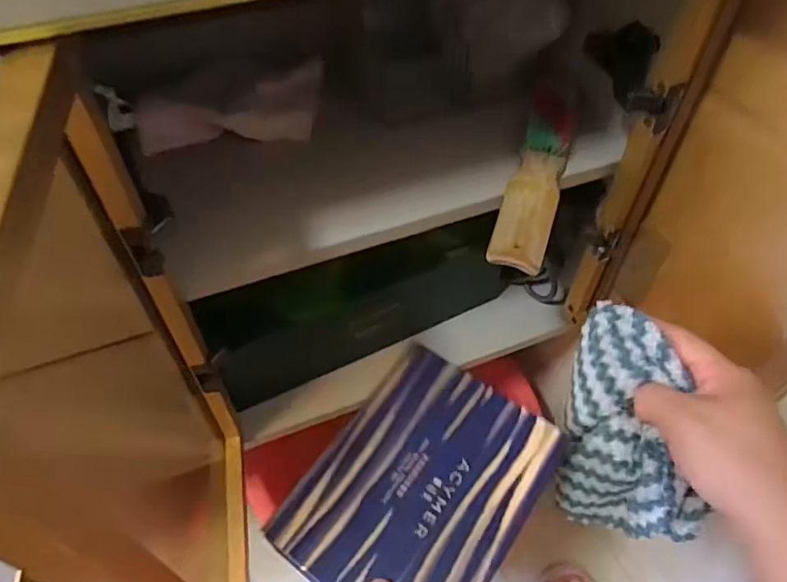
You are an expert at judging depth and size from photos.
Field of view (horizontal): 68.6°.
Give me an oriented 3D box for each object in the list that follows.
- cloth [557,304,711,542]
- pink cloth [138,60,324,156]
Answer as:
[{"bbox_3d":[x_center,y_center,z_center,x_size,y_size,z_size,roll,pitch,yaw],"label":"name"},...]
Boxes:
[{"bbox_3d":[0.143,0.087,0.351,0.060,0.147,0.073,-4,9,-4],"label":"cloth"},{"bbox_3d":[-0.128,-0.146,0.478,0.155,0.050,0.040,-20,55,-16],"label":"pink cloth"}]

